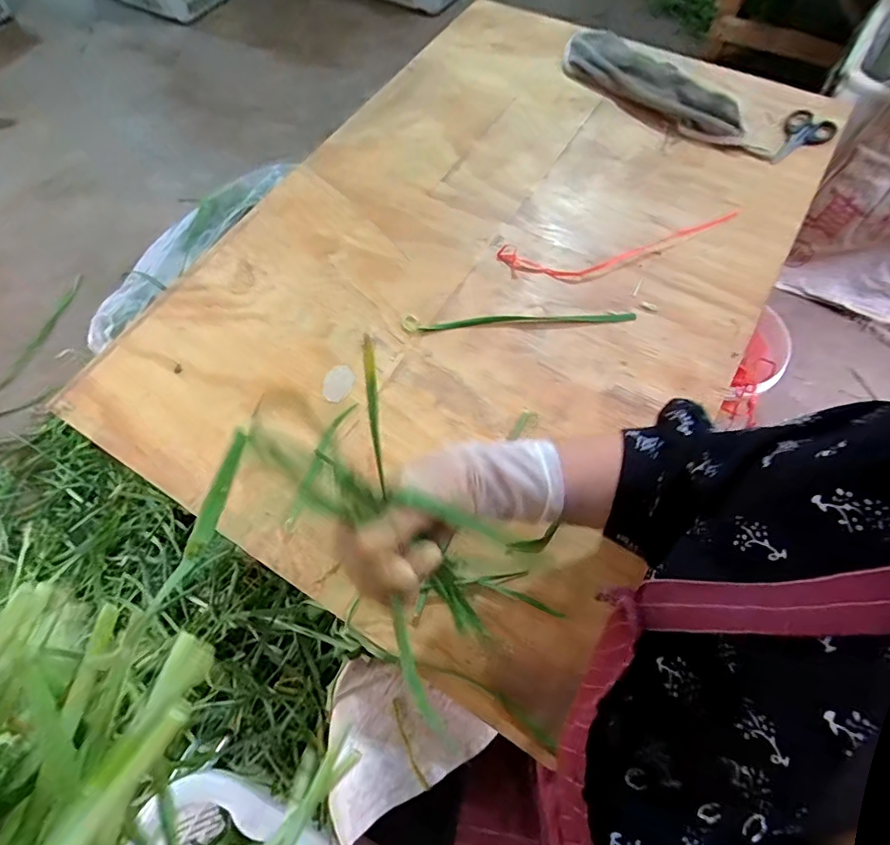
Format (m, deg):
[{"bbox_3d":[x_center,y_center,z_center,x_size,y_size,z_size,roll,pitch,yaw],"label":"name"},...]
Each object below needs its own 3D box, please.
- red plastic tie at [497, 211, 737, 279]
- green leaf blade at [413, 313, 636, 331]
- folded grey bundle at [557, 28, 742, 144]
[{"bbox_3d":[0.217,-0.210,0.595,0.303,0.013,0.059,-10,69,-5],"label":"red plastic tie"},{"bbox_3d":[0.091,-0.112,0.550,0.237,0.009,0.014,-3,64,2],"label":"green leaf blade"},{"bbox_3d":[0.296,-0.492,0.723,0.117,0.027,0.292,-36,67,-13],"label":"folded grey bundle"}]

